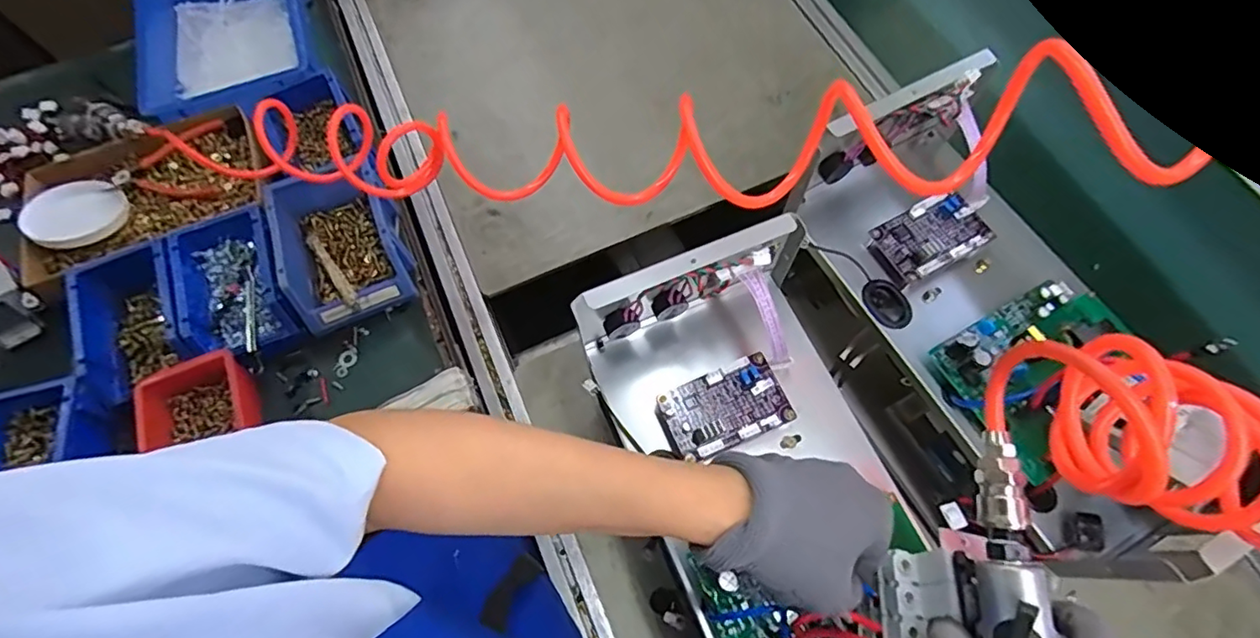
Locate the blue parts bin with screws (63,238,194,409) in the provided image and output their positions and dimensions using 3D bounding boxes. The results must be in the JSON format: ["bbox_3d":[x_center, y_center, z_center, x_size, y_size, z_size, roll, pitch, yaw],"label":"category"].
[{"bbox_3d":[-0.544,-0.003,0.642,0.104,0.062,0.149,-26,69,-10],"label":"blue parts bin with screws"}]

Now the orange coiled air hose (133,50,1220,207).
[{"bbox_3d":[-0.118,-0.162,0.521,0.918,0.101,0.118,9,66,29],"label":"orange coiled air hose"}]

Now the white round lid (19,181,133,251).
[{"bbox_3d":[-0.642,-0.120,0.671,0.100,0.013,0.082,-23,76,-22],"label":"white round lid"}]

